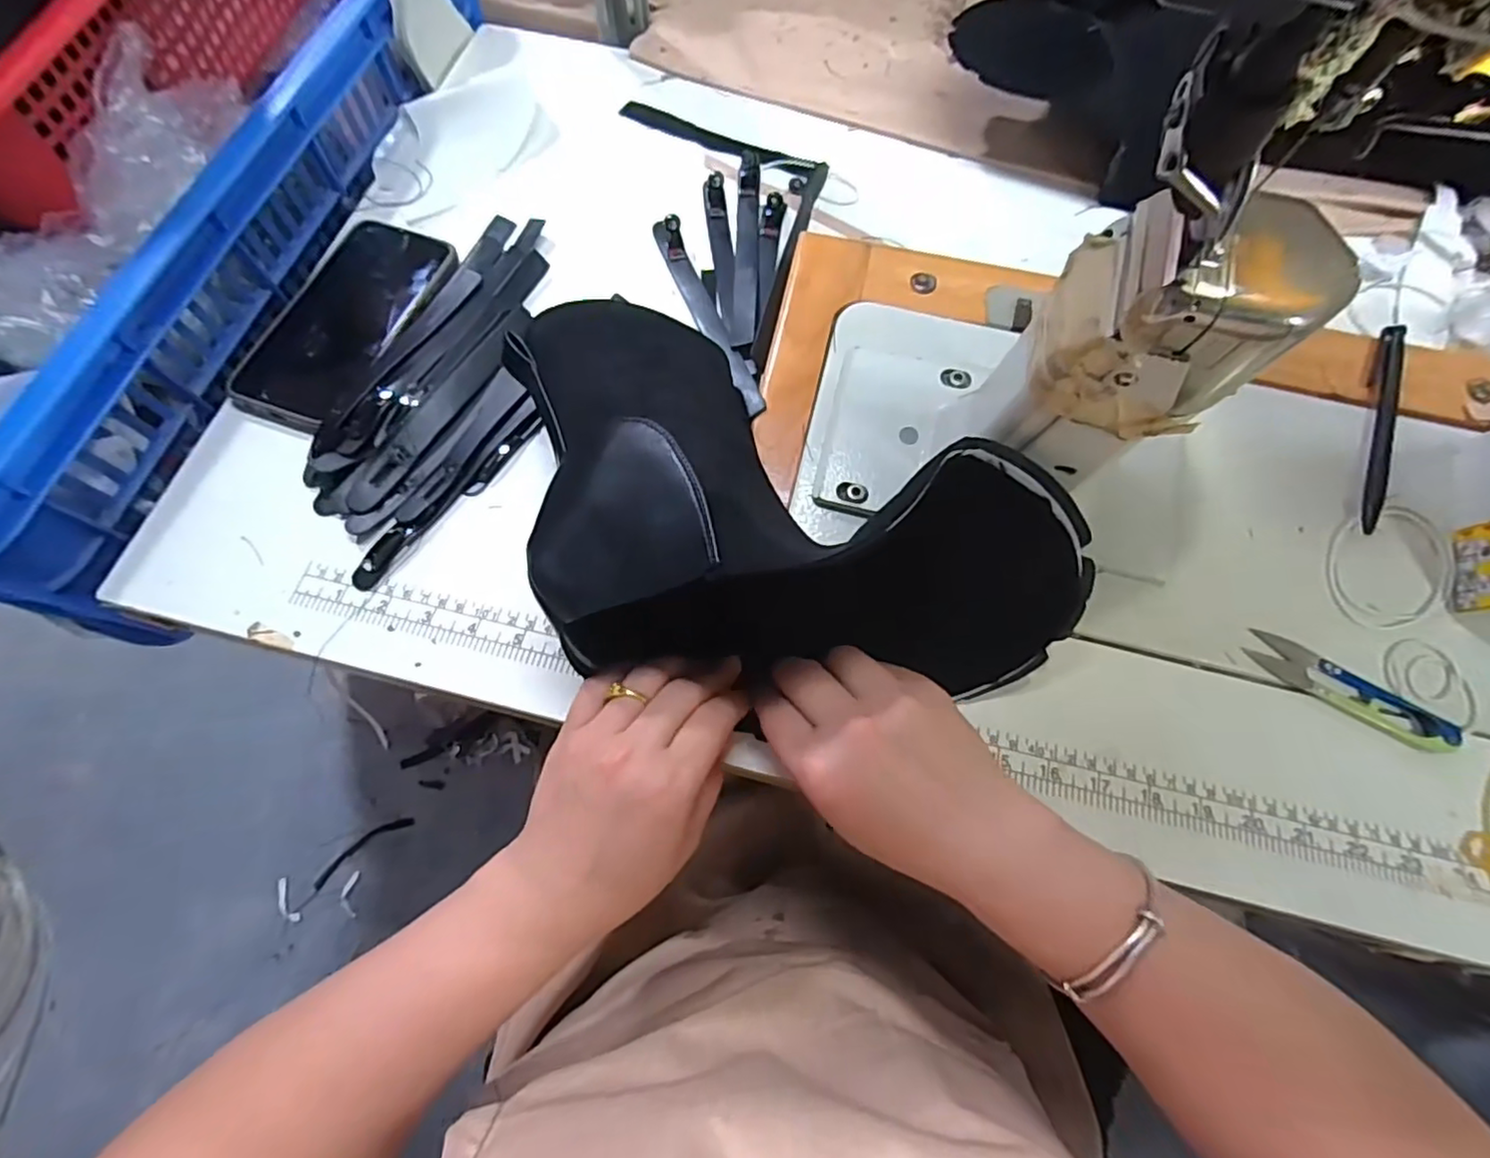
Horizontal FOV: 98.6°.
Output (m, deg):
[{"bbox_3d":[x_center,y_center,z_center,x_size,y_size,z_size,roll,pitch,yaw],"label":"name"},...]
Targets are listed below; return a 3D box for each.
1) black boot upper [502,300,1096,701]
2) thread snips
[{"bbox_3d":[0.028,-0.049,0.305,0.269,0.105,0.175,2,72,-1],"label":"black boot upper"},{"bbox_3d":[0.324,0.061,0.342,0.102,0.010,0.023,30,72,10],"label":"thread snips"}]

